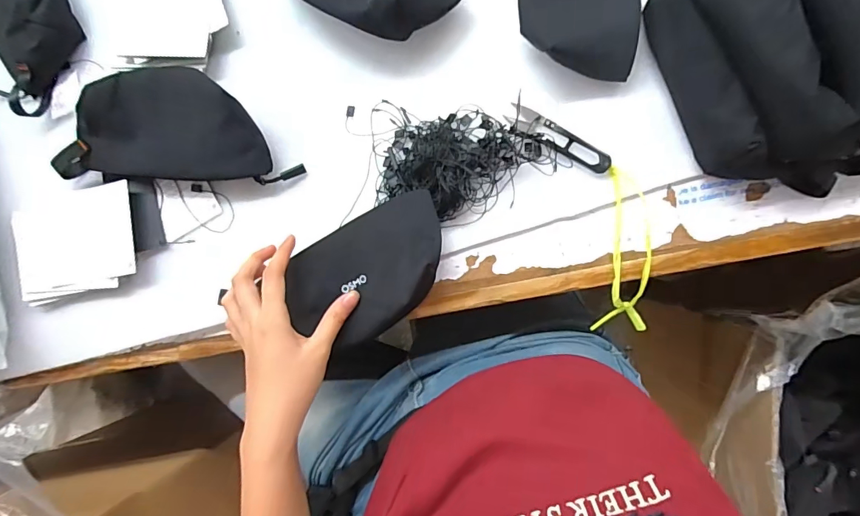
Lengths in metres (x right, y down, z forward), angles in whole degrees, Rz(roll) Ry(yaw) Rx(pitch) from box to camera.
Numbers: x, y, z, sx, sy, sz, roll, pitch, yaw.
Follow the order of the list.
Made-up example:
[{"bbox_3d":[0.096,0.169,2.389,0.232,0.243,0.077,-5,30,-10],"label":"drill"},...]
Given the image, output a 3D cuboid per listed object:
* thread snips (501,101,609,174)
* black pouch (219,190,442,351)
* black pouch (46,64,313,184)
[{"bbox_3d":[0.115,-0.107,0.392,0.100,0.006,0.023,32,92,6],"label":"thread snips"},{"bbox_3d":[-0.054,0.014,0.389,0.155,0.031,0.099,-31,86,5],"label":"black pouch"},{"bbox_3d":[-0.244,-0.123,0.408,0.243,0.055,0.098,6,90,6],"label":"black pouch"}]

